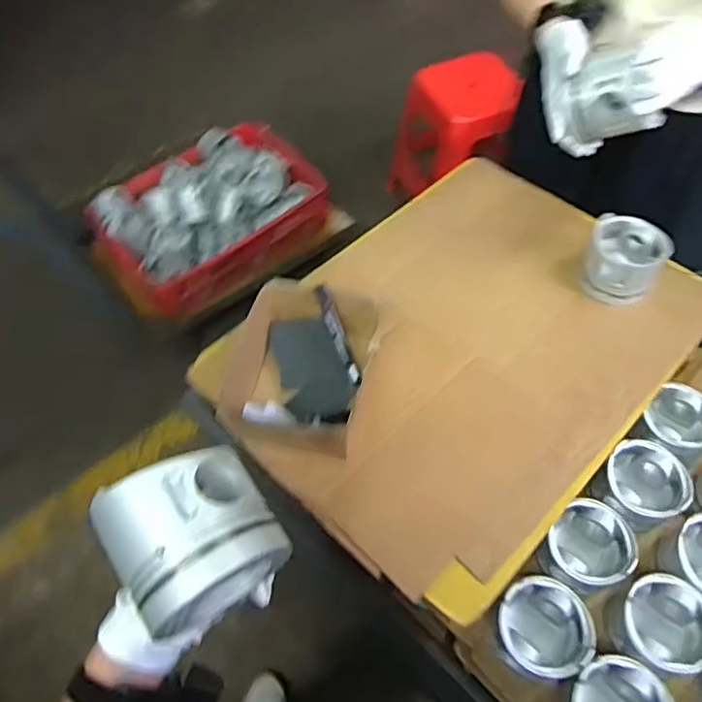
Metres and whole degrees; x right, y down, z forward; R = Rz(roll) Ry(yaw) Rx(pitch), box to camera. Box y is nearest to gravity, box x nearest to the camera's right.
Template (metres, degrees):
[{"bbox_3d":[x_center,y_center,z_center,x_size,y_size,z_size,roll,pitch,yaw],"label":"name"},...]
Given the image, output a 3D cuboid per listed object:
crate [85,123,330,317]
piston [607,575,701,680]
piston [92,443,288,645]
[{"bbox_3d":[-0.437,-0.439,1.831,0.654,0.214,0.446,-38,64,-22],"label":"crate"},{"bbox_3d":[0.367,0.329,0.717,0.109,0.082,0.101,-15,58,-9],"label":"piston"},{"bbox_3d":[-0.103,0.123,0.406,0.098,0.083,0.095,-32,62,-19],"label":"piston"}]

